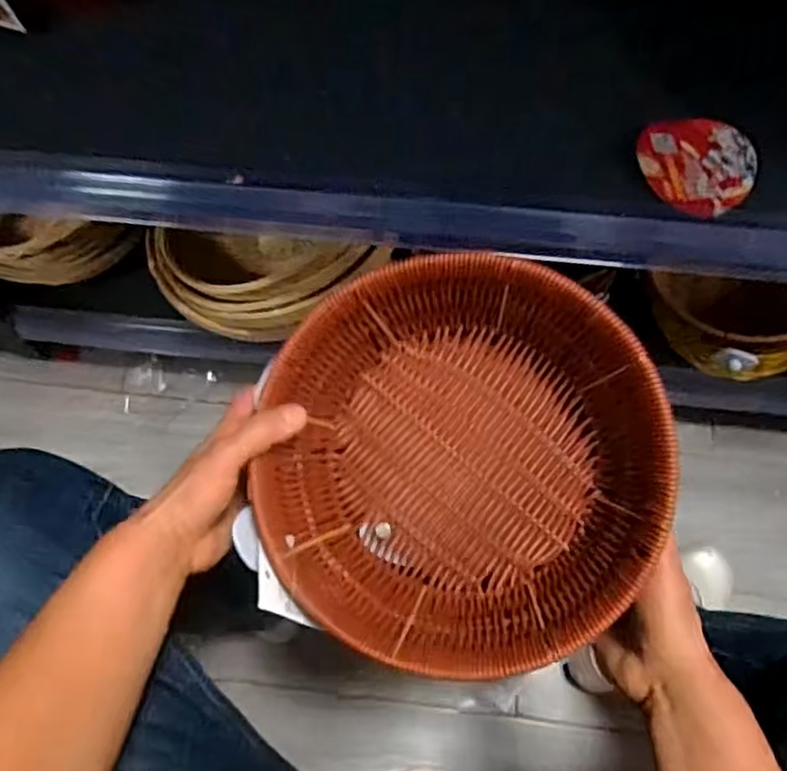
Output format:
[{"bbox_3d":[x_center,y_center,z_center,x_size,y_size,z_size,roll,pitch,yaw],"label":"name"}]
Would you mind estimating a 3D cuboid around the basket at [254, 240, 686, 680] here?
[{"bbox_3d":[0.041,0.050,0.423,0.243,0.090,0.242,5,83,10],"label":"basket"}]

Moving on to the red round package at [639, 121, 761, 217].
[{"bbox_3d":[0.251,-0.185,0.558,0.090,0.017,0.088,0,68,0],"label":"red round package"}]

